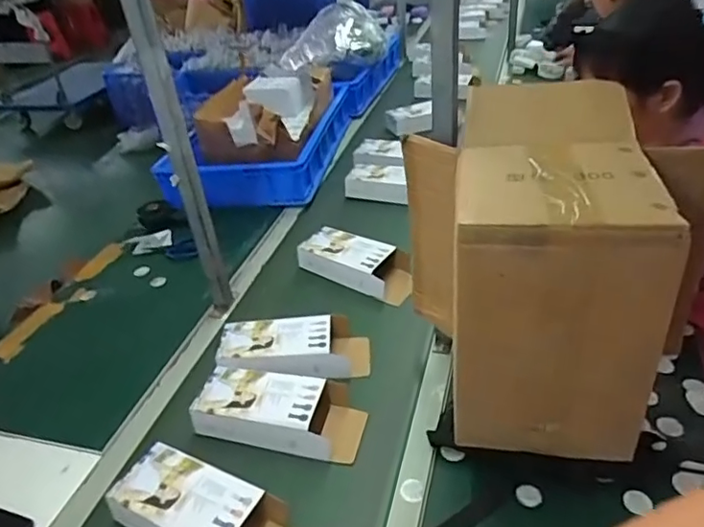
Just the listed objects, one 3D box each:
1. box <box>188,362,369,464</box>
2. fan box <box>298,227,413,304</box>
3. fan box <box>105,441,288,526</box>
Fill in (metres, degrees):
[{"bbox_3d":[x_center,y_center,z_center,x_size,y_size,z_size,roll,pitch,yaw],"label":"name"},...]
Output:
[{"bbox_3d":[-0.106,0.223,0.856,0.247,0.060,0.121,4,36,14],"label":"box"},{"bbox_3d":[0.016,-0.002,1.143,0.241,0.083,0.103,16,40,28],"label":"fan box"},{"bbox_3d":[-0.188,0.326,0.722,0.245,0.053,0.107,13,39,25],"label":"fan box"}]

